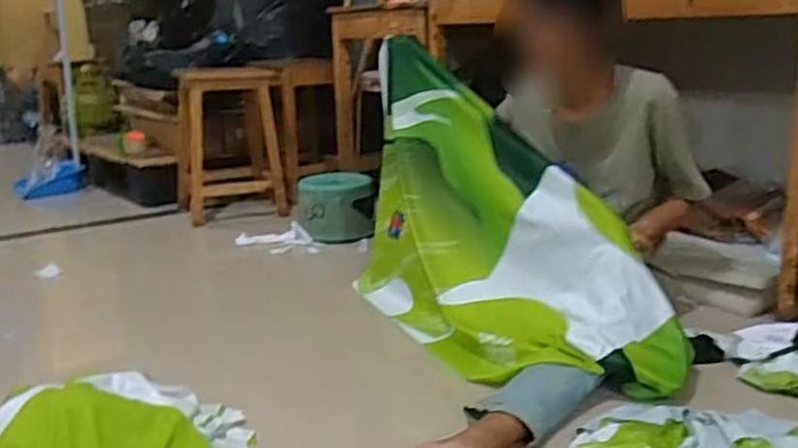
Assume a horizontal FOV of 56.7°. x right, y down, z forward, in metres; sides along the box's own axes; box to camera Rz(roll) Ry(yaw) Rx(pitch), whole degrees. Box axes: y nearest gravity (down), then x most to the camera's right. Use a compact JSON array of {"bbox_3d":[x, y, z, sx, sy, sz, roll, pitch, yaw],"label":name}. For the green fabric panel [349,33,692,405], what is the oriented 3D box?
[{"bbox_3d":[0.177,-0.027,1.501,0.311,0.511,0.889,-10,17,-30],"label":"green fabric panel"}]

